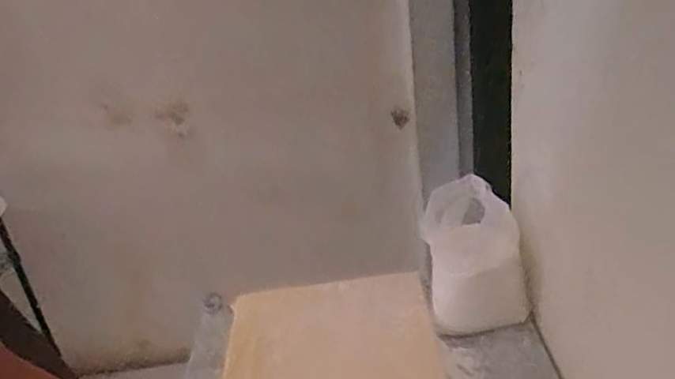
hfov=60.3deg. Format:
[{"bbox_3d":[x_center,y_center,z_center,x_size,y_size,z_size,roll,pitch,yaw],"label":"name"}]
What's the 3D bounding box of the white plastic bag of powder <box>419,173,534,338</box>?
[{"bbox_3d":[0.148,0.071,0.629,0.106,0.169,0.077,0,27,15],"label":"white plastic bag of powder"}]

